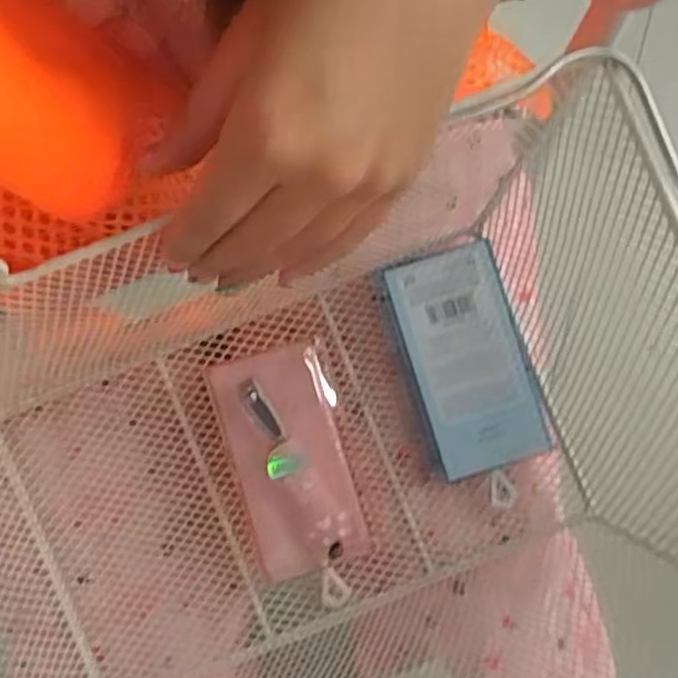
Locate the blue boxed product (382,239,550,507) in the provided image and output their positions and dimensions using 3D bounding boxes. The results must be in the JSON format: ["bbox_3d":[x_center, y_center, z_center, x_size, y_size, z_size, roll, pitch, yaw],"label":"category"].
[{"bbox_3d":[0.071,0.021,0.398,0.061,0.028,0.137,-17,92,-5],"label":"blue boxed product"}]

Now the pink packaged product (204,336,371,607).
[{"bbox_3d":[-0.028,0.074,0.395,0.066,0.020,0.134,-12,88,7],"label":"pink packaged product"}]

